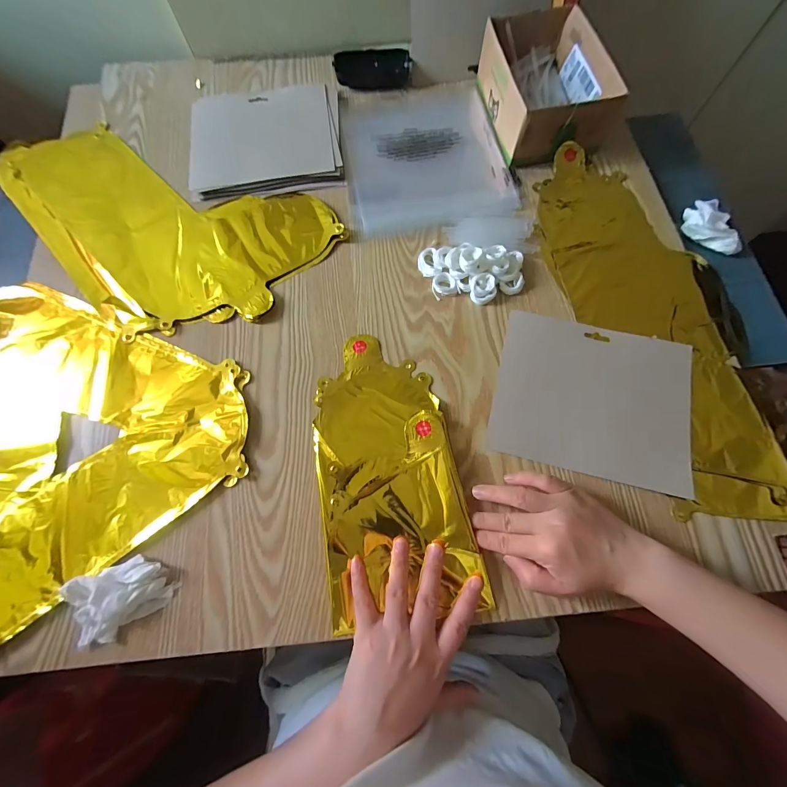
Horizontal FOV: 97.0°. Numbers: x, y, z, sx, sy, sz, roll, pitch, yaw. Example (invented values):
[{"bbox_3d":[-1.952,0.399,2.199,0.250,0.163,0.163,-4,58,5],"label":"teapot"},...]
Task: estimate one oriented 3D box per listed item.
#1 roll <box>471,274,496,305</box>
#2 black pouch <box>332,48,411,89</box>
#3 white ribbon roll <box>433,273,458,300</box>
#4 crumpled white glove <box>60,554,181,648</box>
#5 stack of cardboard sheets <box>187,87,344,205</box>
[{"bbox_3d":[0.102,-0.118,0.397,0.028,0.014,0.033,2,71,3],"label":"roll"},{"bbox_3d":[-0.031,-0.491,0.521,0.109,0.020,0.064,-3,71,1],"label":"black pouch"},{"bbox_3d":[0.058,-0.126,0.405,0.027,0.007,0.031,-15,71,-3],"label":"white ribbon roll"},{"bbox_3d":[-0.237,0.176,0.302,0.076,0.022,0.054,-25,72,-6],"label":"crumpled white glove"},{"bbox_3d":[-0.176,-0.351,0.482,0.204,0.012,0.180,-8,71,0],"label":"stack of cardboard sheets"}]

